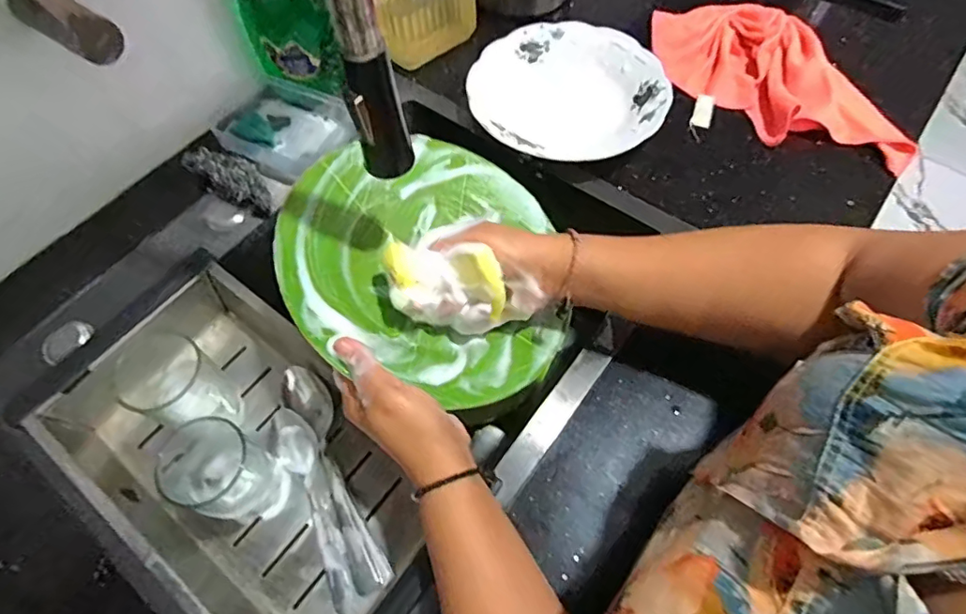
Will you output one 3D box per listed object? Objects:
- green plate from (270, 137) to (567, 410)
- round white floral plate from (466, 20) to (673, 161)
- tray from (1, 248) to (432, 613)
[{"bbox_3d":[-0.042,-0.041,0.457,0.233,0.025,0.229,9,62,-18],"label":"green plate"},{"bbox_3d":[0.090,-0.230,0.589,0.200,0.033,0.201,0,63,0],"label":"round white floral plate"},{"bbox_3d":[-0.197,0.123,0.455,0.364,0.067,0.191,38,69,18],"label":"tray"}]

